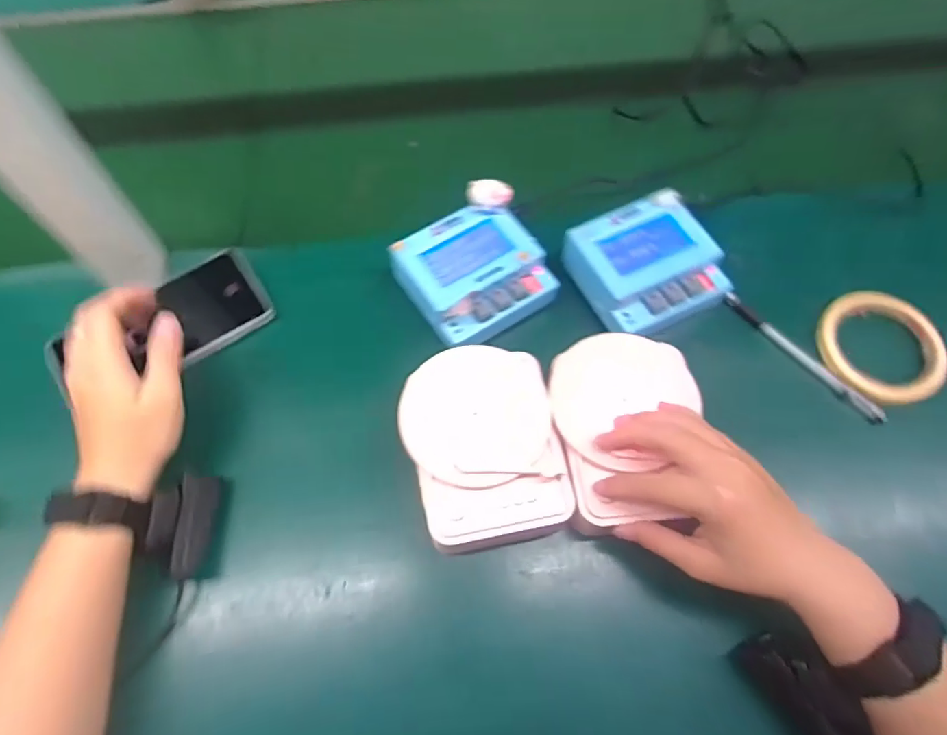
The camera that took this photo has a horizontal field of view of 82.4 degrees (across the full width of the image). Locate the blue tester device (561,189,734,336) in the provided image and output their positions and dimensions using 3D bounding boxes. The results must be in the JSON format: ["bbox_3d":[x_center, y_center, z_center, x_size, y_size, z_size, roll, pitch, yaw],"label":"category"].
[{"bbox_3d":[0.143,-0.081,0.455,0.108,0.054,0.101,-26,66,-12],"label":"blue tester device"}]

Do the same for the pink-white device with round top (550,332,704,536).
[{"bbox_3d":[0.109,0.040,0.373,0.095,0.022,0.134,-5,64,-2],"label":"pink-white device with round top"}]

